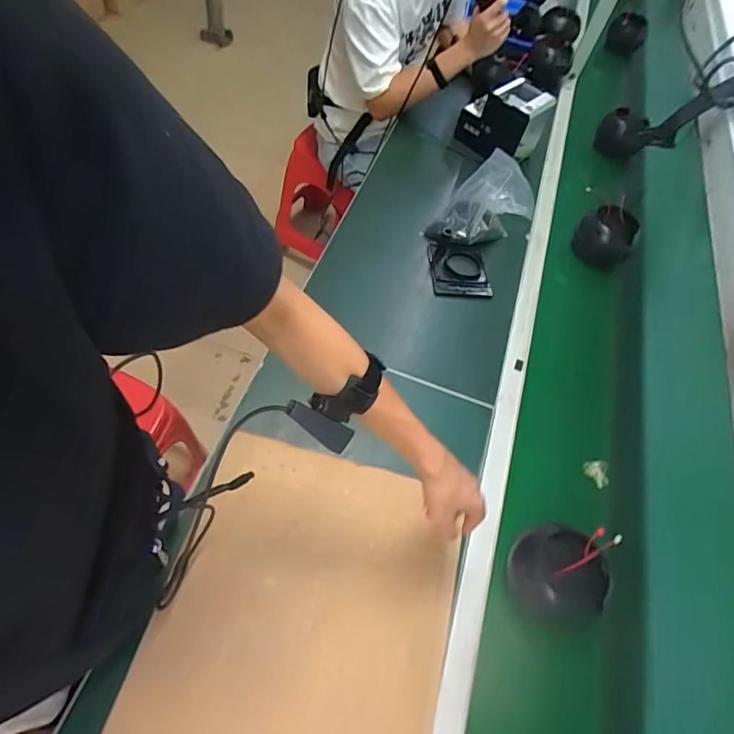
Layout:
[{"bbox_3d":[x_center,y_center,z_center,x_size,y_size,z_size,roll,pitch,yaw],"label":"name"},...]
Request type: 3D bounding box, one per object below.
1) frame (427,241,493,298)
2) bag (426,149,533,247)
[{"bbox_3d":[0.190,-0.205,1.020,0.116,0.023,0.146,-1,55,-6],"label":"frame"},{"bbox_3d":[0.246,-0.350,1.024,0.214,0.186,0.105,-5,58,-13],"label":"bag"}]

